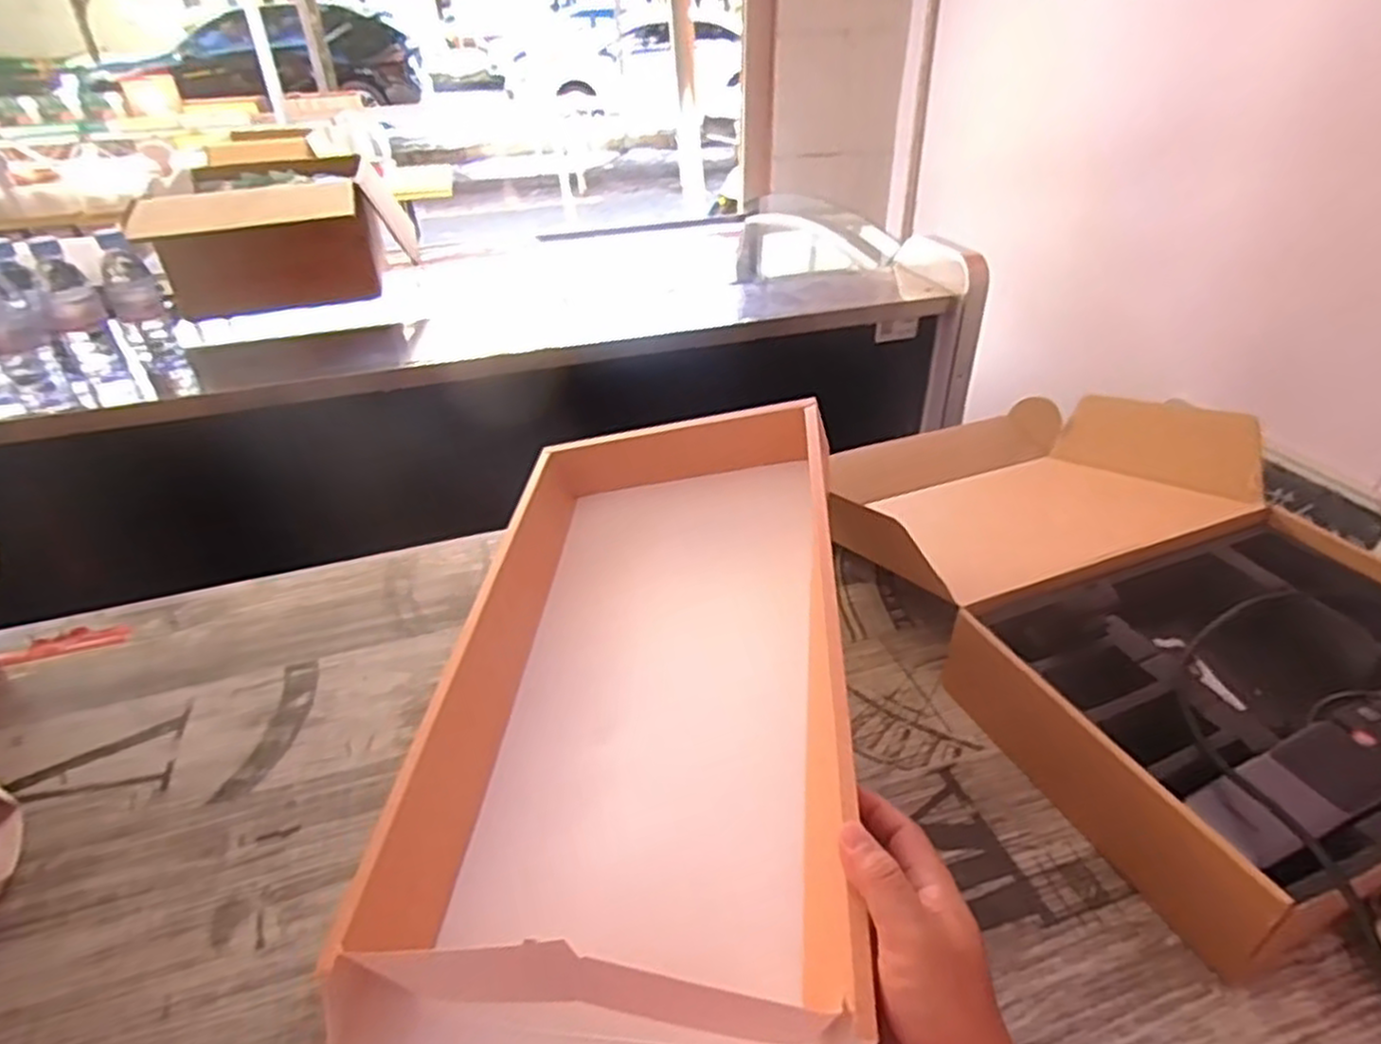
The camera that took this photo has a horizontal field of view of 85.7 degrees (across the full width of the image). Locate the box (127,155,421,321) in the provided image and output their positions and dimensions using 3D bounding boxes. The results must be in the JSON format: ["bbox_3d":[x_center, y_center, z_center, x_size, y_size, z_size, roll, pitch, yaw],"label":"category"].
[{"bbox_3d":[-0.697,-0.516,1.310,0.371,0.189,0.501,-12,36,-15],"label":"box"}]

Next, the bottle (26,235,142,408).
[{"bbox_3d":[-0.820,-0.260,1.003,0.068,0.204,0.057,-25,41,-30],"label":"bottle"}]

